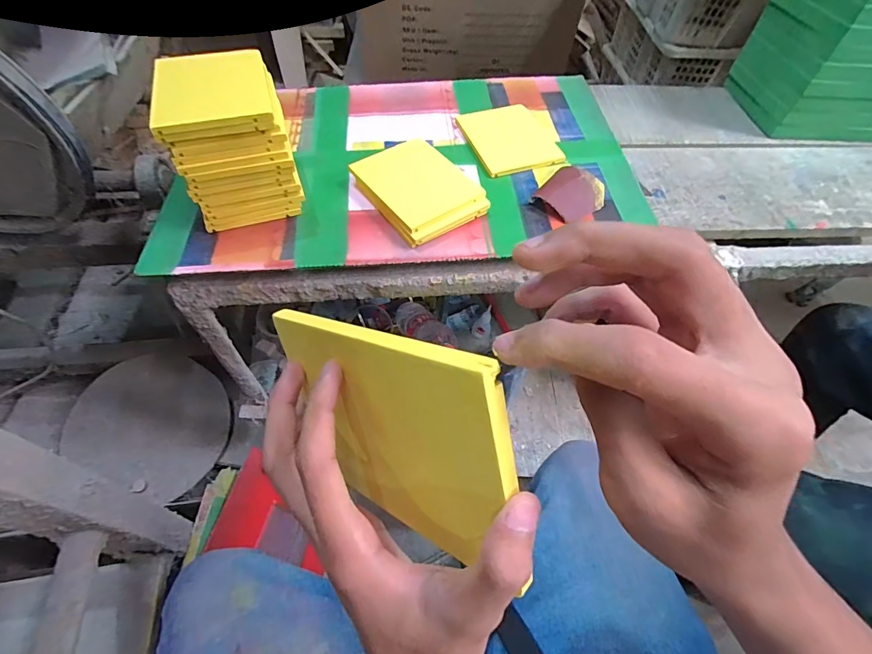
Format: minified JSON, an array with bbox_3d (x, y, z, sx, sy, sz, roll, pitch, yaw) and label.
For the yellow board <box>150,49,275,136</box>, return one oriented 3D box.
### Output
[{"bbox_3d":[-0.233,-0.246,0.445,0.110,0.014,0.132,-14,58,-12],"label":"yellow board"}]

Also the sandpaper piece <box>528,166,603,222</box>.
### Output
[{"bbox_3d":[0.168,-0.167,0.530,0.073,0.019,0.080,34,61,18],"label":"sandpaper piece"}]

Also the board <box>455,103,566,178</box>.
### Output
[{"bbox_3d":[0.104,-0.273,0.612,0.117,0.009,0.150,-14,58,-12],"label":"board"}]

